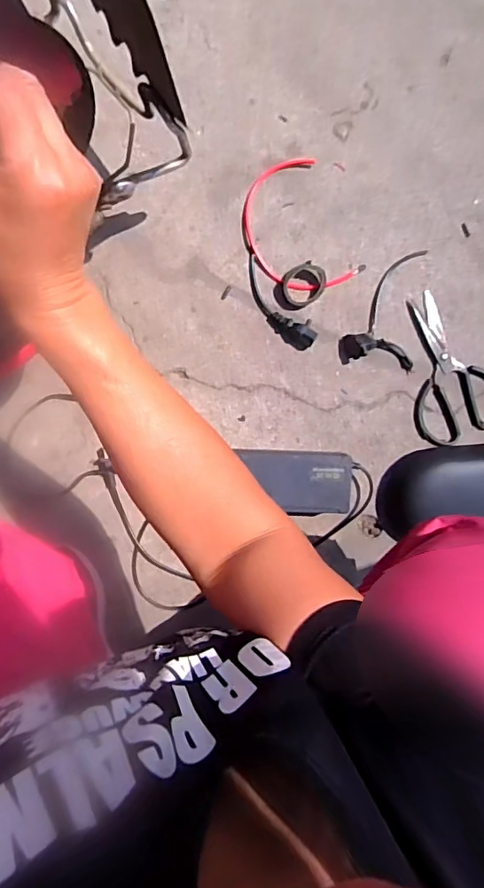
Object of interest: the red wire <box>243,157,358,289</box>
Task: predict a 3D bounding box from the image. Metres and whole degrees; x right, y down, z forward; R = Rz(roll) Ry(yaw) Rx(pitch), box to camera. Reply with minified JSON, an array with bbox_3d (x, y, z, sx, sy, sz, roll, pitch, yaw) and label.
[{"bbox_3d":[0.073,-0.296,0.726,0.126,0.020,0.178,-23,97,-1],"label":"red wire"}]

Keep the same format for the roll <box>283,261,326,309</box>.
[{"bbox_3d":[0.085,-0.218,0.722,0.058,0.024,0.055,0,96,-4],"label":"roll"}]

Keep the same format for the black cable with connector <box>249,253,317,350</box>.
[{"bbox_3d":[0.048,-0.193,0.727,0.046,0.032,0.144,-44,97,2],"label":"black cable with connector"}]

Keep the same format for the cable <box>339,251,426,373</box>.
[{"bbox_3d":[0.198,-0.191,0.736,0.108,0.030,0.167,3,96,-4],"label":"cable"}]

